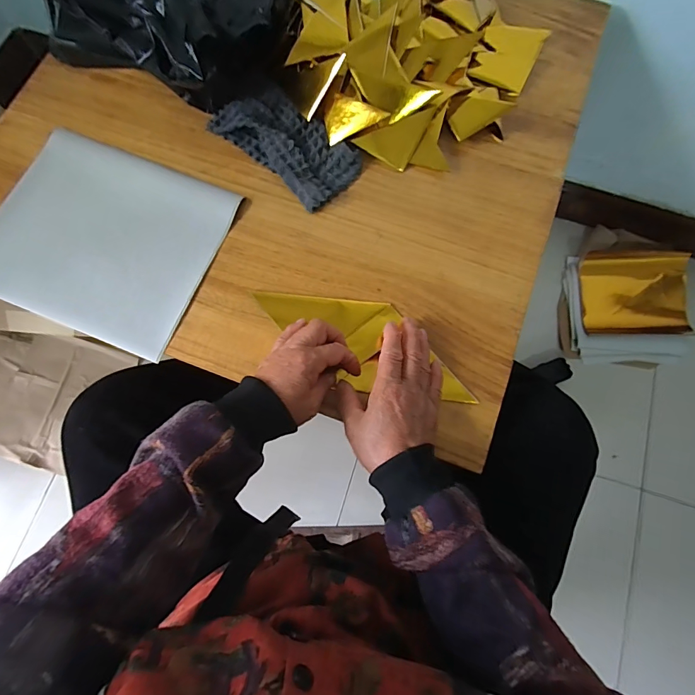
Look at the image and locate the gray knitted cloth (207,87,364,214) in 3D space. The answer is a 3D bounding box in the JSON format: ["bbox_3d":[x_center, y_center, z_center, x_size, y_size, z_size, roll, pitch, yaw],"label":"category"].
[{"bbox_3d":[-0.073,-0.247,0.463,0.179,0.026,0.091,39,78,8],"label":"gray knitted cloth"}]

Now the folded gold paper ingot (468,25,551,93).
[{"bbox_3d":[0.208,-0.382,0.504,0.073,0.014,0.098,25,77,5],"label":"folded gold paper ingot"}]

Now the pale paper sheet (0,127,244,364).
[{"bbox_3d":[-0.273,-0.124,0.437,0.242,0.020,0.210,21,76,4],"label":"pale paper sheet"}]

